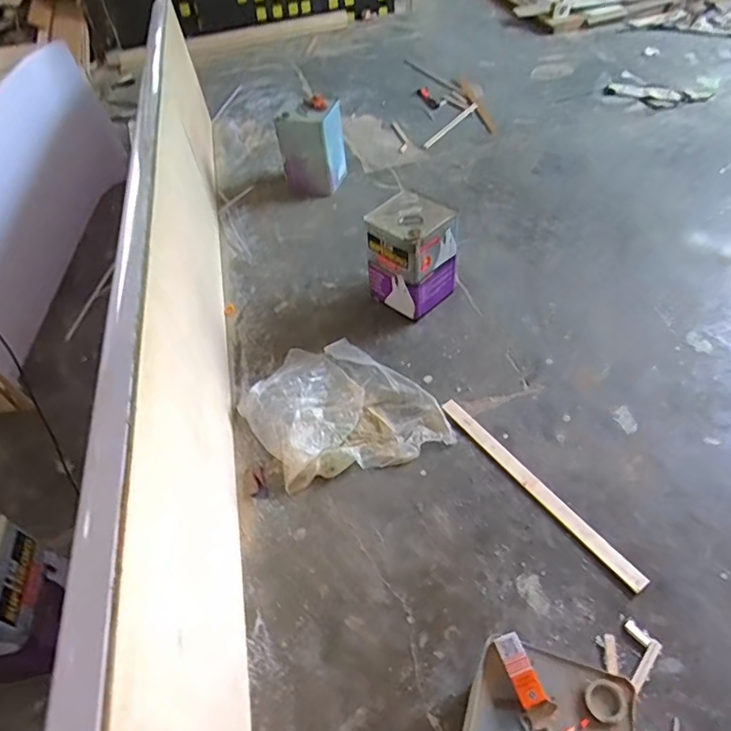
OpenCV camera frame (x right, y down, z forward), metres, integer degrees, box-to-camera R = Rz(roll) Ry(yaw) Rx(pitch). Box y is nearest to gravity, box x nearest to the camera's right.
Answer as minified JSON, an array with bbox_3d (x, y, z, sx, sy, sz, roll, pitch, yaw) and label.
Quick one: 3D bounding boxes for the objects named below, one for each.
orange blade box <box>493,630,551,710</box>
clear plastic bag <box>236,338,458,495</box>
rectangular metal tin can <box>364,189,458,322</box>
[{"bbox_3d":[0.250,0.491,0.856,0.042,0.012,0.105,-19,51,-10],"label":"orange blade box"},{"bbox_3d":[-0.089,0.111,1.635,0.537,0.073,0.534,-23,53,-14],"label":"clear plastic bag"},{"bbox_3d":[0.163,-0.383,1.868,0.244,0.346,0.264,-39,56,-24],"label":"rectangular metal tin can"}]

